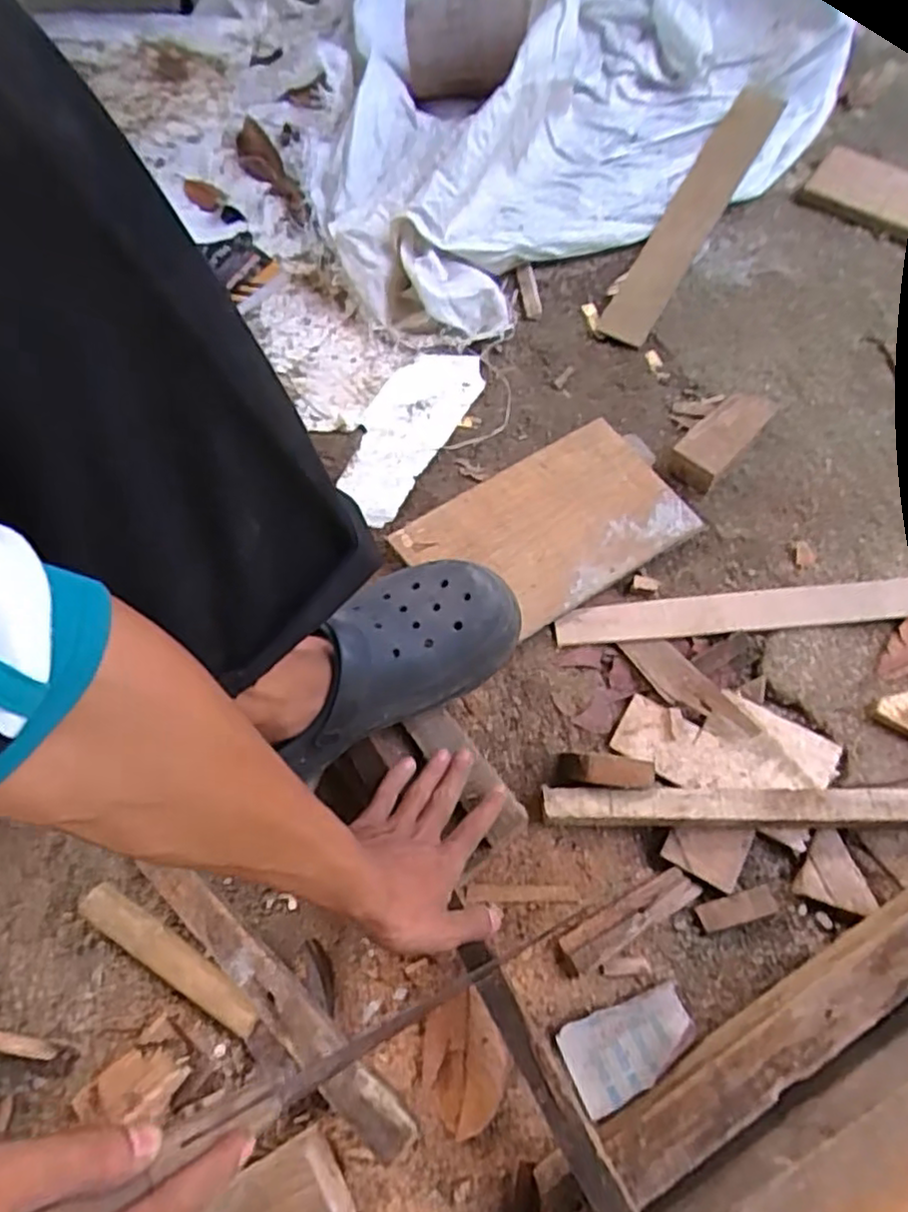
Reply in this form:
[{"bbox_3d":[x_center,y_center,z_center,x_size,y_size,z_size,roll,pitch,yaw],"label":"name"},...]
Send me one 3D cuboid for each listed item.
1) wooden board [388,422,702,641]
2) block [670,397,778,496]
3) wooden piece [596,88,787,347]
[{"bbox_3d":[0.095,-0.077,0.720,0.261,0.016,0.172,-31,67,-12],"label":"wooden board"},{"bbox_3d":[0.279,-0.176,0.744,0.053,0.045,0.122,38,71,18],"label":"block"},{"bbox_3d":[0.308,-0.504,0.907,0.061,0.012,0.453,30,75,6],"label":"wooden piece"}]

